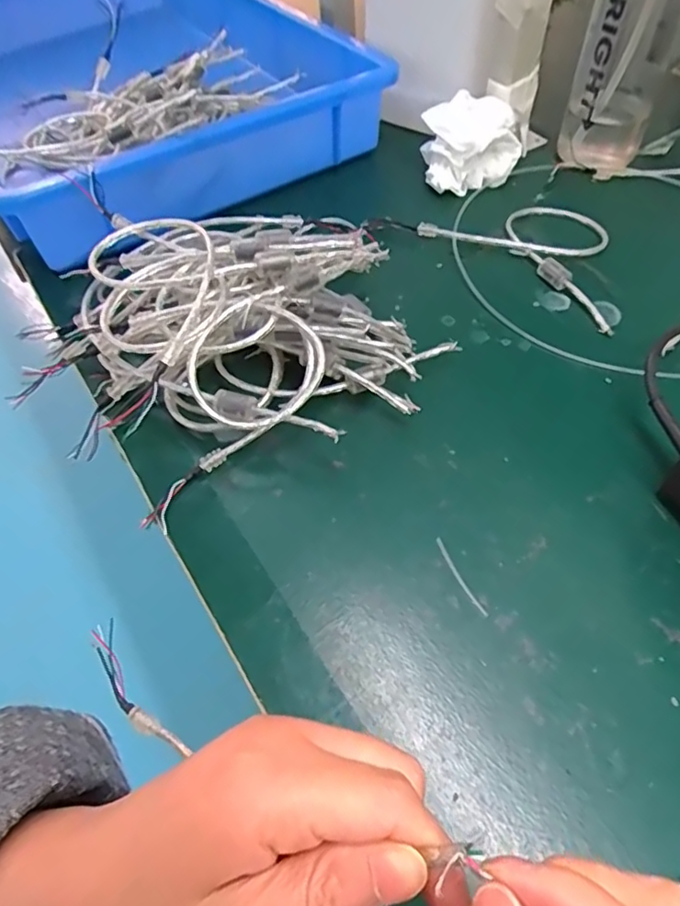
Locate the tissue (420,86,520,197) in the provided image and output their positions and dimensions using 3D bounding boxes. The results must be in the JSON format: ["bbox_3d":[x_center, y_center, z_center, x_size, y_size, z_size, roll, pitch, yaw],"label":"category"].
[{"bbox_3d":[0.123,-0.288,0.541,0.090,0.058,0.058,-12,57,-5],"label":"tissue"}]

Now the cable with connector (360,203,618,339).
[{"bbox_3d":[0.154,-0.194,0.506,0.221,0.014,0.137,30,63,21],"label":"cable with connector"}]

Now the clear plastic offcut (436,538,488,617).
[{"bbox_3d":[0.069,0.071,0.335,0.005,0.004,0.052,-23,58,-12],"label":"clear plastic offcut"}]

